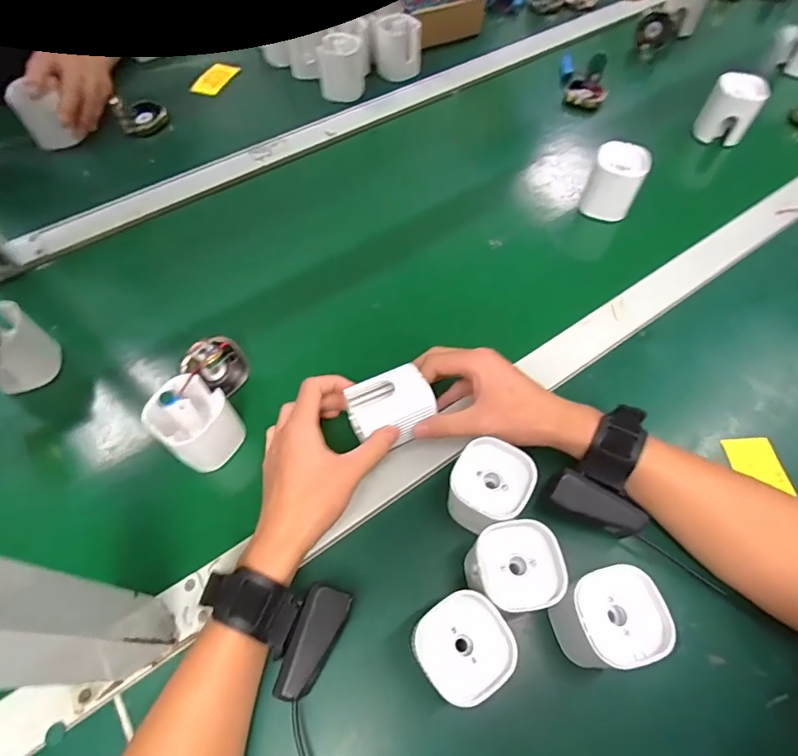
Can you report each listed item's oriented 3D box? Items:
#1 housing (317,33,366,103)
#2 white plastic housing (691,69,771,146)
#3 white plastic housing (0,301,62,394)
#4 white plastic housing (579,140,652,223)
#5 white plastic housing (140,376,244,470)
[{"bbox_3d":[-0.079,-0.433,0.663,0.059,0.059,0.055,-2,56,1],"label":"housing"},{"bbox_3d":[0.431,-0.349,0.621,0.063,0.063,0.060,30,62,20],"label":"white plastic housing"},{"bbox_3d":[-0.351,-0.024,0.435,0.059,0.072,0.059,-38,63,-21],"label":"white plastic housing"},{"bbox_3d":[0.246,-0.223,0.545,0.059,0.066,0.053,15,58,12],"label":"white plastic housing"},{"bbox_3d":[-0.165,0.037,0.393,0.057,0.064,0.055,0,61,0],"label":"white plastic housing"}]

